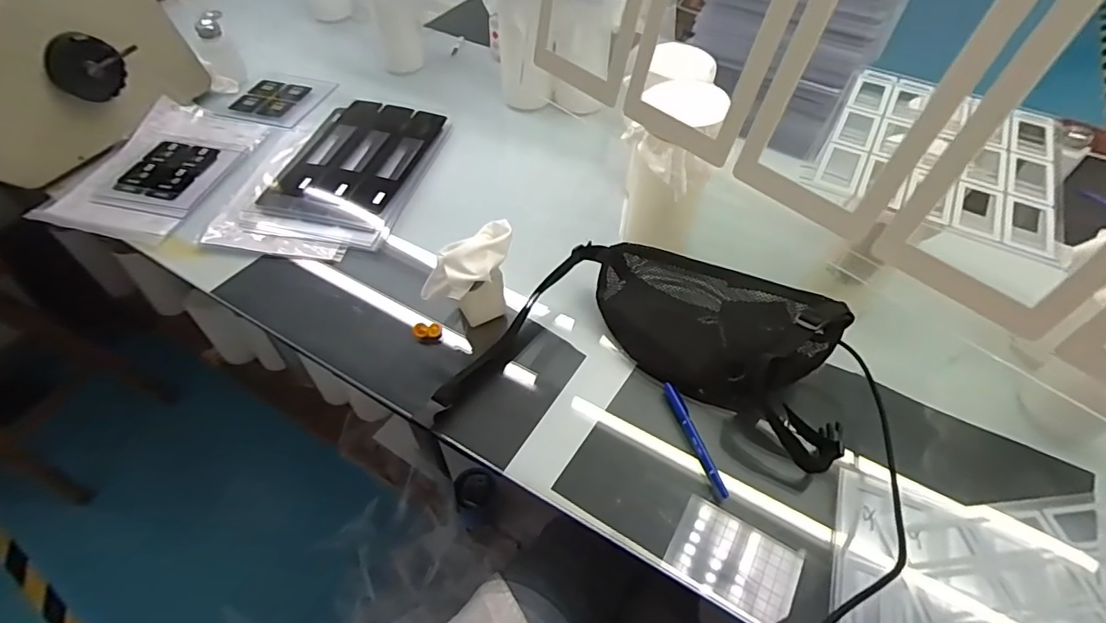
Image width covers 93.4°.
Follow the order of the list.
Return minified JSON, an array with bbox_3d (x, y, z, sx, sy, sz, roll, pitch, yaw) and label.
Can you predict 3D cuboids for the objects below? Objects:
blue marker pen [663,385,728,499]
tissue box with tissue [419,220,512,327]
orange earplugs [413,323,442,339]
[{"bbox_3d":[0.158,0.139,0.578,0.016,0.014,0.136,-14,53,-11],"label":"blue marker pen"},{"bbox_3d":[-0.092,-0.032,0.635,0.121,0.117,0.061,-35,60,-25],"label":"tissue box with tissue"},{"bbox_3d":[-0.162,0.024,0.673,0.035,0.017,0.018,-21,55,-16],"label":"orange earplugs"}]

